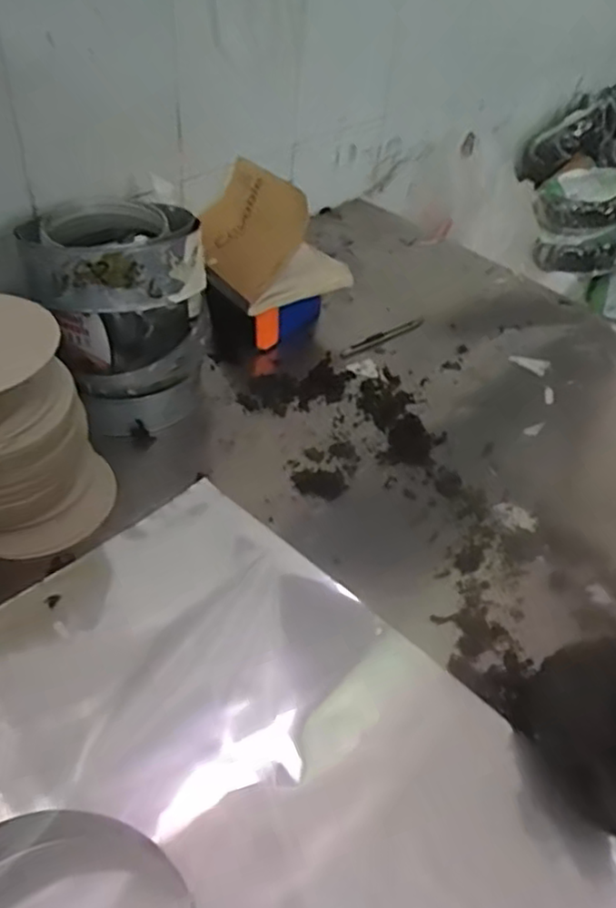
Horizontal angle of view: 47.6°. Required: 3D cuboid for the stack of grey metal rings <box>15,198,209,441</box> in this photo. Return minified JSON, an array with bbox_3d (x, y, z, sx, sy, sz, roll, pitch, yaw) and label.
[{"bbox_3d":[-0.192,-0.144,0.722,0.162,0.197,0.170,-13,47,-18],"label":"stack of grey metal rings"}]

